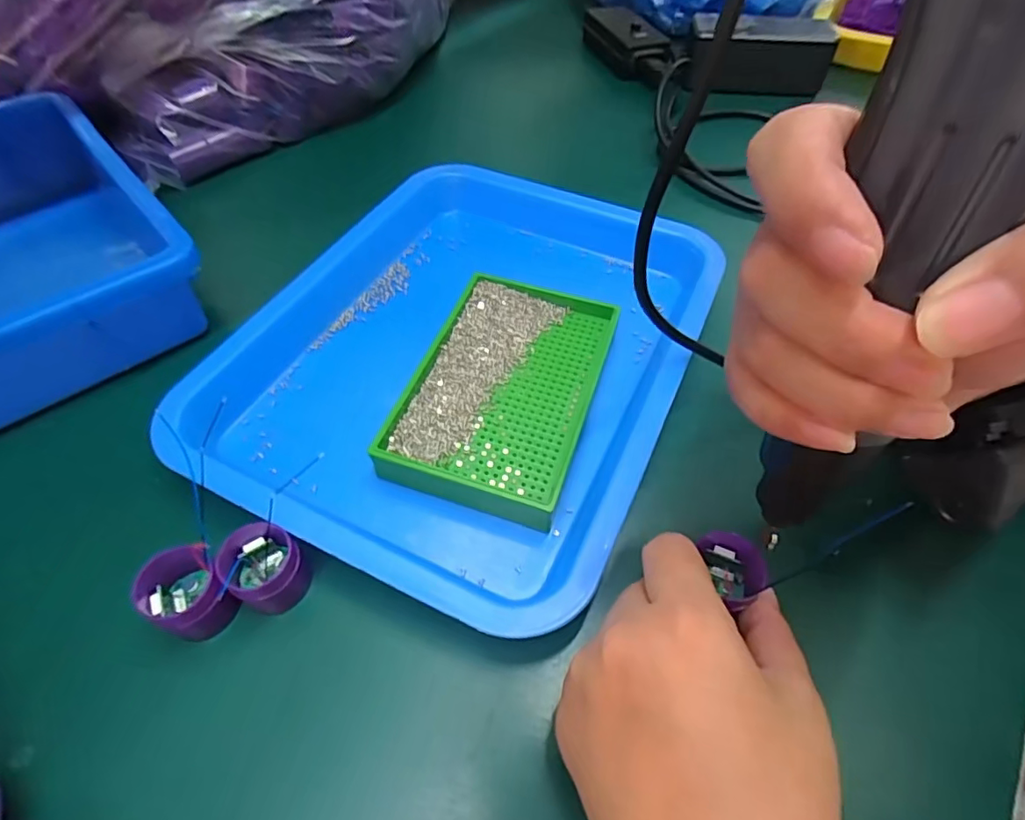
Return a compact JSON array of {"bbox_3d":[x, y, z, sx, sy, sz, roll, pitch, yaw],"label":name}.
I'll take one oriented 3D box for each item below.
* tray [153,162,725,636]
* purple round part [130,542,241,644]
[{"bbox_3d":[-0.026,-0.041,0.313,0.228,0.033,0.279,22,54,15],"label":"tray"},{"bbox_3d":[-0.131,0.078,0.226,0.034,0.027,0.029,37,61,23],"label":"purple round part"}]

